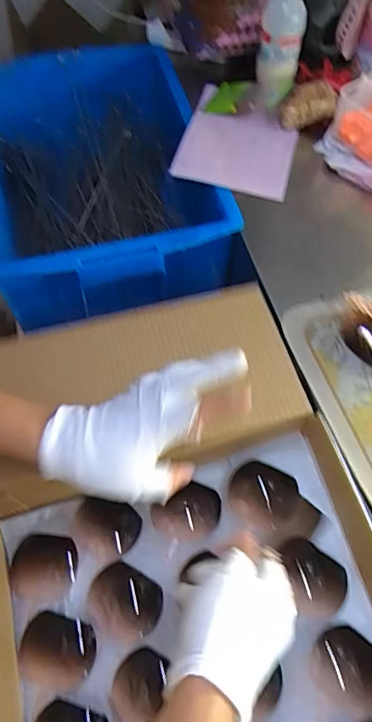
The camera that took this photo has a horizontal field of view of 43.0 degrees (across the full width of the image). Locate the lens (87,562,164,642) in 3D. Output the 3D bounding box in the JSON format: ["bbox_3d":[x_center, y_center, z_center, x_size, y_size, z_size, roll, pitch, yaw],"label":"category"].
[{"bbox_3d":[-0.056,0.220,0.430,0.064,0.019,0.055,25,64,12],"label":"lens"}]

